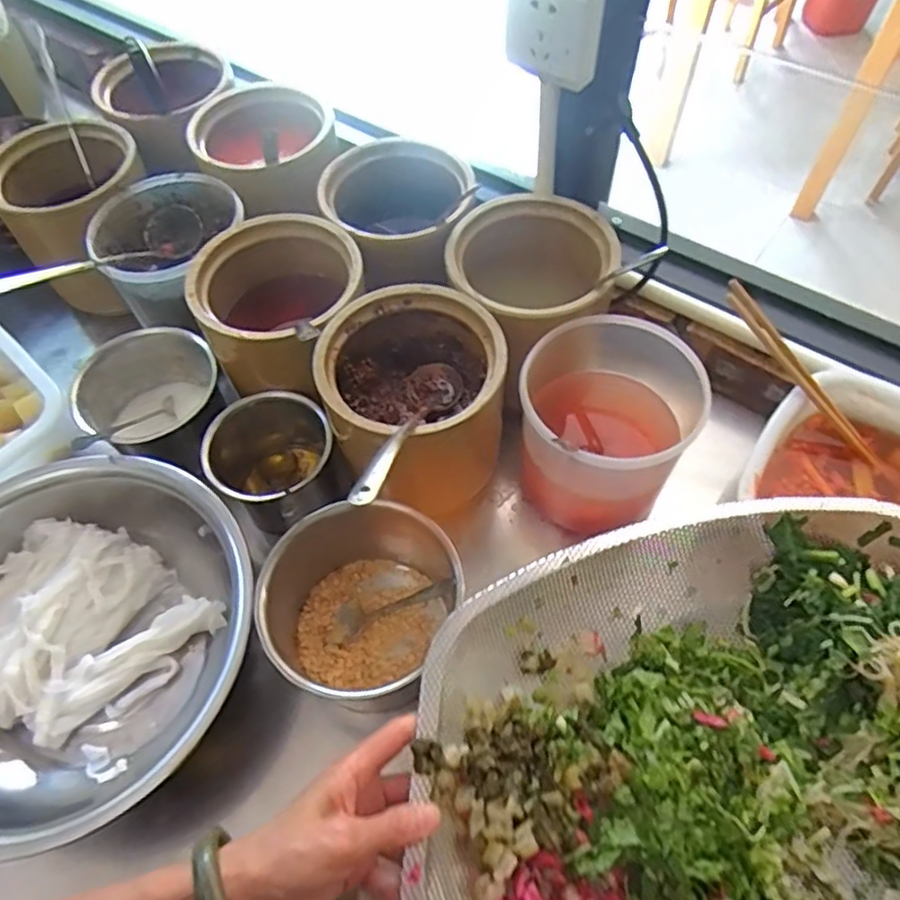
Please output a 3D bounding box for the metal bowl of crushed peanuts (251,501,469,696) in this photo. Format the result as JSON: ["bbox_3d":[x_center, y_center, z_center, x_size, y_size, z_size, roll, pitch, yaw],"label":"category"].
[{"bbox_3d":[-0.069,0.130,0.559,0.154,0.128,0.169,-1,58,2],"label":"metal bowl of crushed peanuts"}]

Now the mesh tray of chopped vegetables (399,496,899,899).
[{"bbox_3d":[0.199,0.221,0.412,0.424,0.073,0.380,0,58,3],"label":"mesh tray of chopped vegetables"}]

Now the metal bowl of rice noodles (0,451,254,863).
[{"bbox_3d":[-0.310,0.154,0.562,0.268,0.109,0.277,-1,58,2],"label":"metal bowl of rice noodles"}]

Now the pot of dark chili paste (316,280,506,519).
[{"bbox_3d":[-0.029,-0.044,0.620,0.149,0.152,0.152,-1,58,2],"label":"pot of dark chili paste"}]

